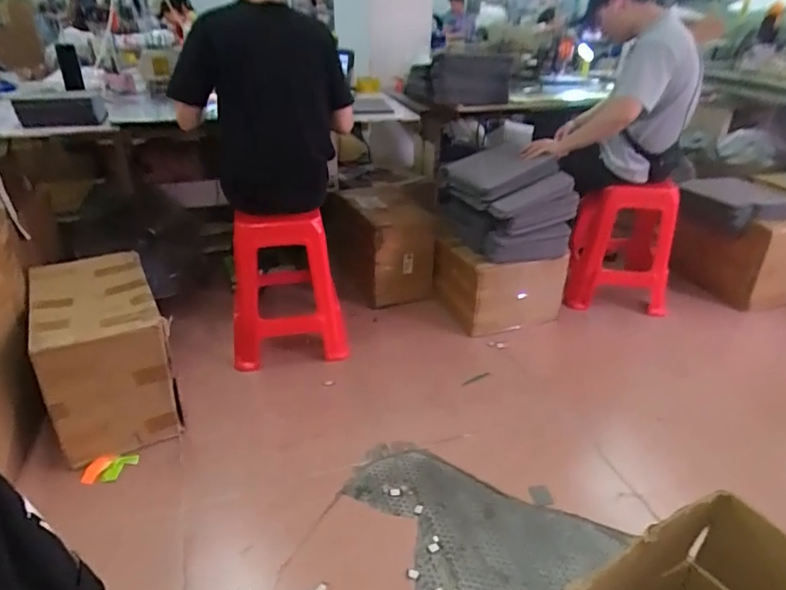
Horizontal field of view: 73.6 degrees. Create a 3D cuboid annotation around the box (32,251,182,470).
[{"bbox_3d":[-0.894,0.164,1.630,0.336,0.431,0.482,-17,34,-27],"label":"box"}]

